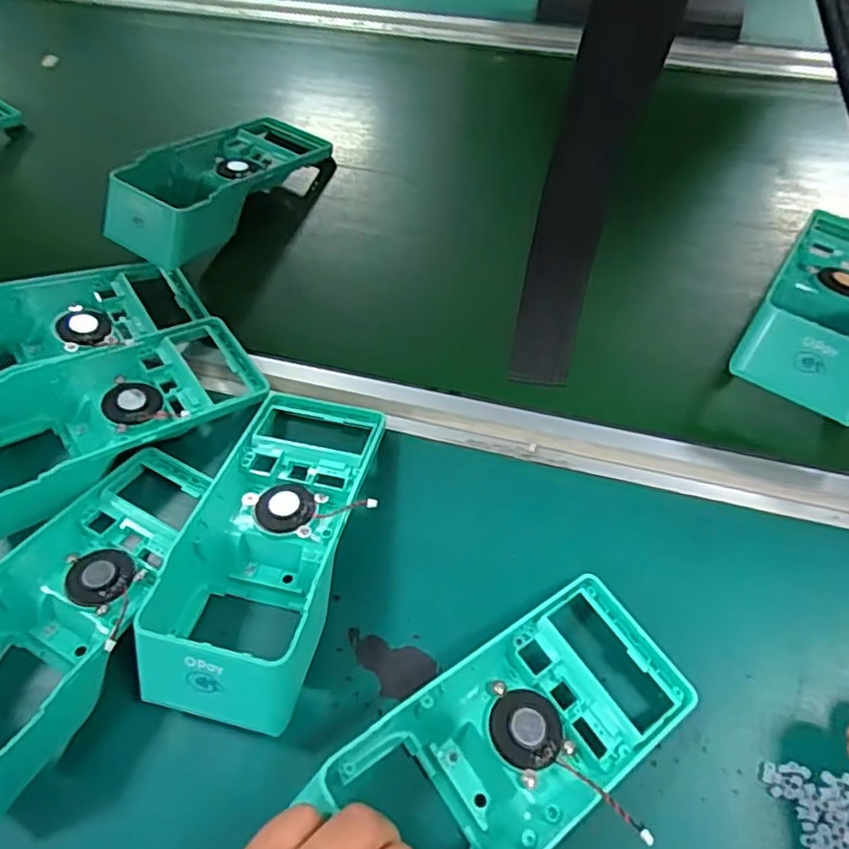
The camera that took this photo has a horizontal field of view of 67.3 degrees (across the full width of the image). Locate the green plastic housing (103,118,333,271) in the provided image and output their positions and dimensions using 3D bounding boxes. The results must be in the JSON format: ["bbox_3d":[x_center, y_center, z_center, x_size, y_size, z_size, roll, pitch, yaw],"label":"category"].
[{"bbox_3d":[-0.165,-0.203,0.508,0.083,0.050,0.186,31,66,21],"label":"green plastic housing"}]

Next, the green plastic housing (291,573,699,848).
[{"bbox_3d":[0.042,0.149,0.303,0.172,0.031,0.087,-34,66,-16],"label":"green plastic housing"}]

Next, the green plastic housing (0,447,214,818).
[{"bbox_3d":[-0.184,0.092,0.337,0.086,0.049,0.188,25,62,16],"label":"green plastic housing"}]

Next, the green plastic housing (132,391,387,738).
[{"bbox_3d":[-0.082,0.058,0.351,0.091,0.049,0.193,11,59,8],"label":"green plastic housing"}]

